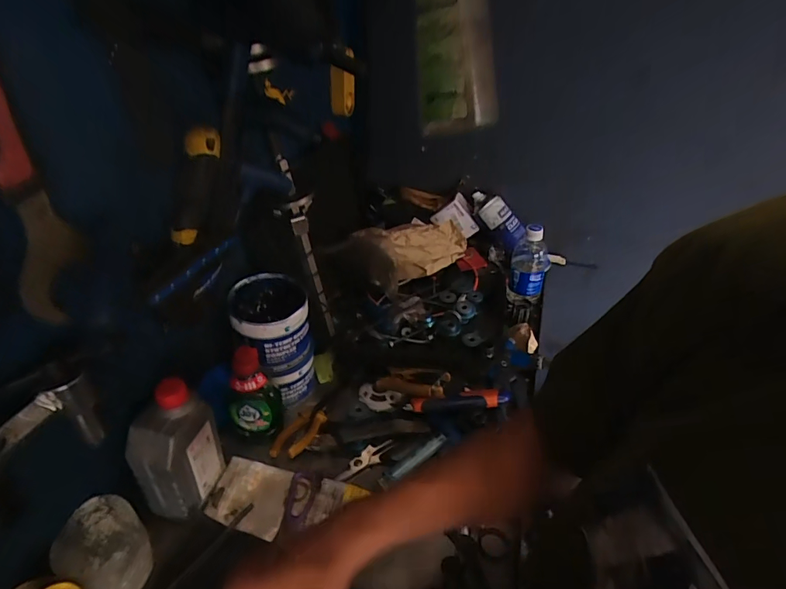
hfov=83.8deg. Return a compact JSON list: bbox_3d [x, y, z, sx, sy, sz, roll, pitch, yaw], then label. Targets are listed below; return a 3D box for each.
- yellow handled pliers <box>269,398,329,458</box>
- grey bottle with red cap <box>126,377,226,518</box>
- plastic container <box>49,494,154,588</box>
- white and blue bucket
[{"bbox_3d":[-0.120,0.183,0.610,0.044,0.025,0.116,21,41,21],"label":"yellow handled pliers"},{"bbox_3d":[-0.236,0.176,0.485,0.052,0.175,0.085,11,39,10],"label":"grey bottle with red cap"},{"bbox_3d":[-0.280,0.257,0.434,0.067,0.088,0.067,2,38,-2],"label":"plastic container"},{"bbox_3d":[-0.163,0.071,0.615,0.099,0.166,0.097,-9,40,-15],"label":"white and blue bucket"}]

